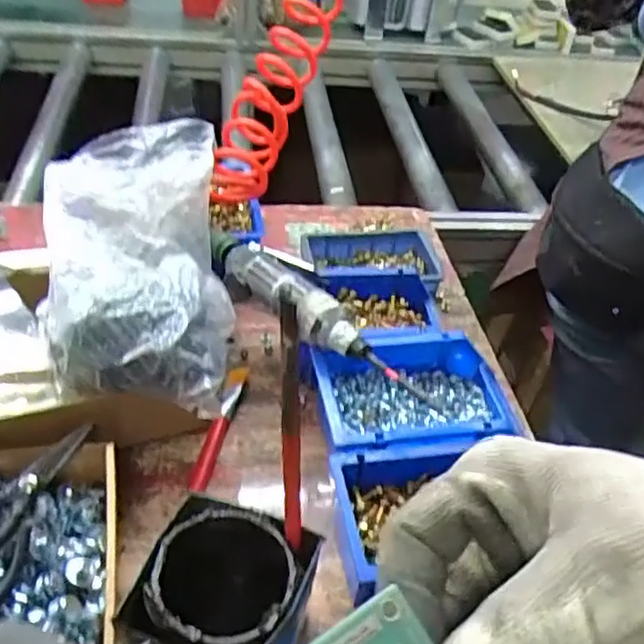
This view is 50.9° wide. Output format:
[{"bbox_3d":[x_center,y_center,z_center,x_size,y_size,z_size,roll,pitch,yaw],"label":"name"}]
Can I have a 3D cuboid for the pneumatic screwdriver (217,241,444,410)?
[{"bbox_3d":[-0.007,-0.009,0.583,0.051,0.038,0.264,-30,54,-34],"label":"pneumatic screwdriver"}]

